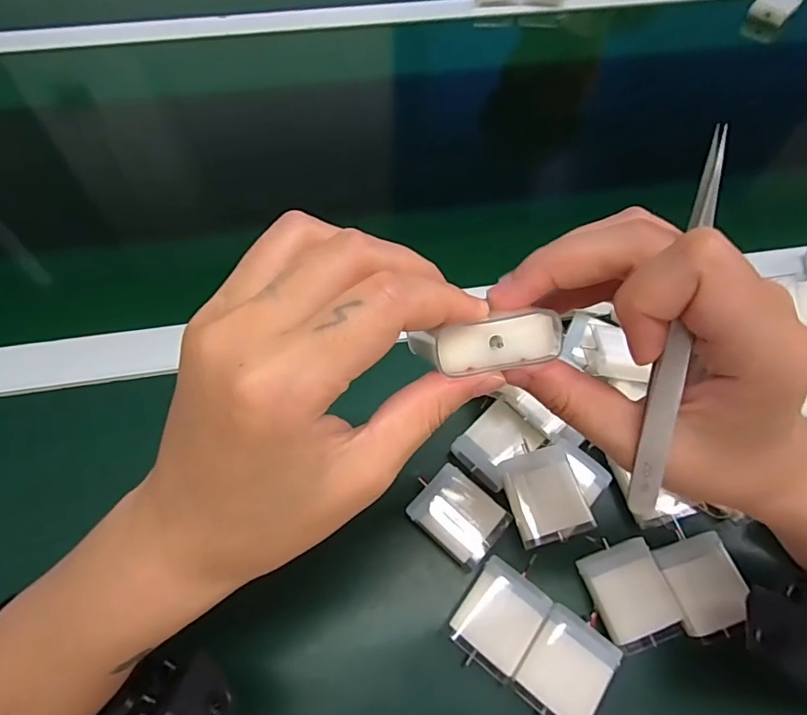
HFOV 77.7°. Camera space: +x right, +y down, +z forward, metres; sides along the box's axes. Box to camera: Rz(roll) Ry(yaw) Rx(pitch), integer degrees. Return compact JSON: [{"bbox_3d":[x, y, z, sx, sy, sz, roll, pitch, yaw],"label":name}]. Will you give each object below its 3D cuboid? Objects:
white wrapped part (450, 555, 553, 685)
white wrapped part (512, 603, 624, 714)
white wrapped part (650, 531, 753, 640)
[{"bbox_3d":[0.054,0.149,0.286,0.041,0.025,0.050,33,66,17],"label":"white wrapped part"},{"bbox_3d":[0.087,0.170,0.274,0.041,0.021,0.051,34,66,17],"label":"white wrapped part"},{"bbox_3d":[0.173,0.131,0.292,0.042,0.013,0.048,-13,62,-7],"label":"white wrapped part"}]

